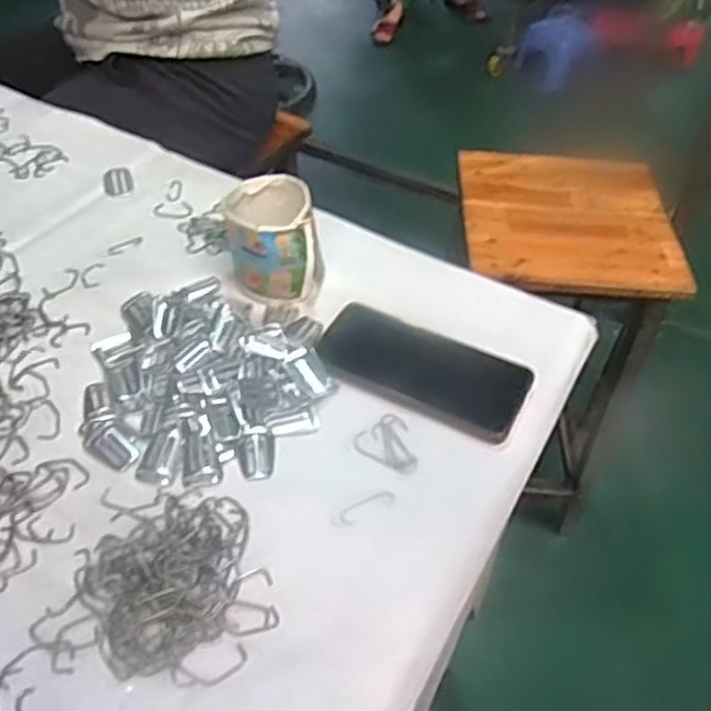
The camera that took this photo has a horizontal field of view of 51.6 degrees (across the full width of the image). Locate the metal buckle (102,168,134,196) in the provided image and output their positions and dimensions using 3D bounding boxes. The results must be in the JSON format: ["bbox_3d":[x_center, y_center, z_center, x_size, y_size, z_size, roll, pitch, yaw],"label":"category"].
[{"bbox_3d":[-0.243,-0.180,0.754,0.028,0.004,0.046,-13,48,-15],"label":"metal buckle"}]

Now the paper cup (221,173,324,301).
[{"bbox_3d":[-0.071,-0.103,0.644,0.084,0.070,0.099,-8,47,-11],"label":"paper cup"}]

